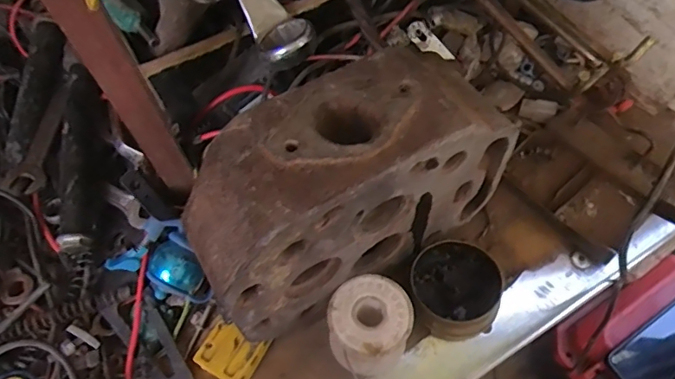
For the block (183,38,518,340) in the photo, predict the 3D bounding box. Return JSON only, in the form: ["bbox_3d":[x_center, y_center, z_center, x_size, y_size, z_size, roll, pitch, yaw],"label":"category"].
[{"bbox_3d":[0.007,-0.001,0.310,0.196,0.125,0.080,-31,65,-14],"label":"block"}]

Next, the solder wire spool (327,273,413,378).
[{"bbox_3d":[0.022,0.093,0.335,0.053,0.049,0.057,-1,61,1],"label":"solder wire spool"}]

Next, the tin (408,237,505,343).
[{"bbox_3d":[0.087,0.074,0.361,0.065,0.028,0.067,-1,61,1],"label":"tin"}]

